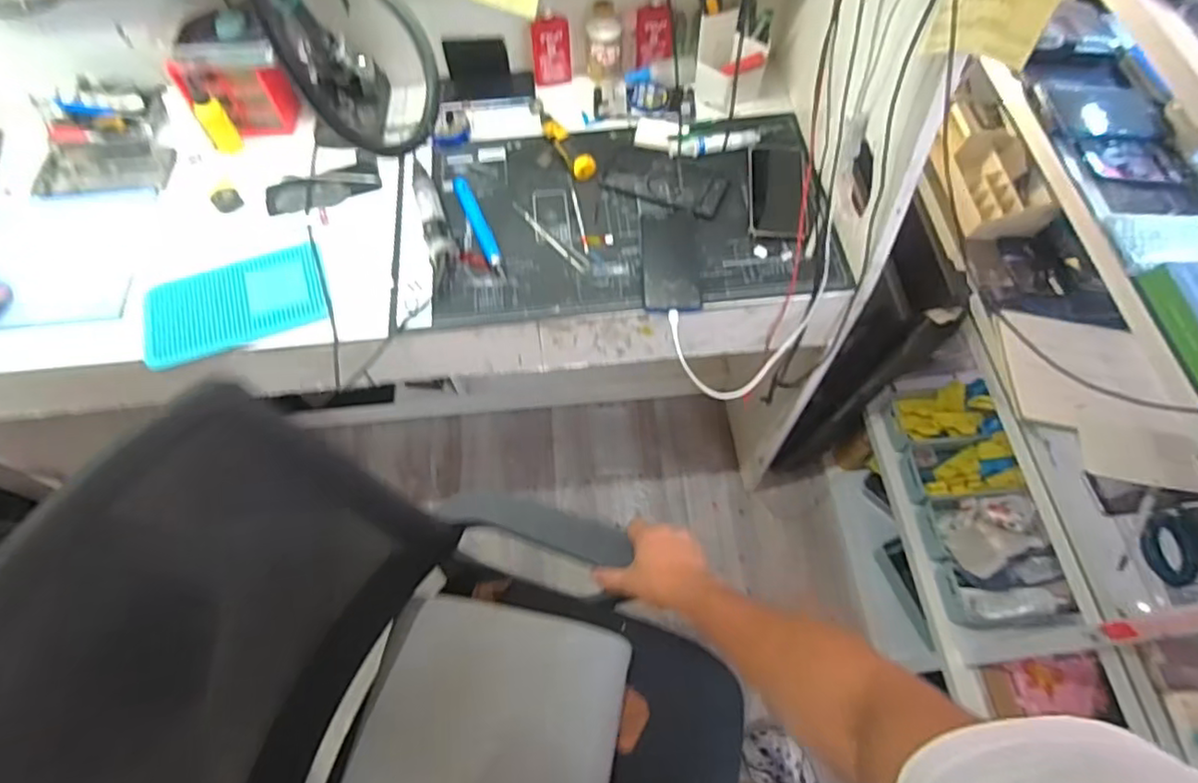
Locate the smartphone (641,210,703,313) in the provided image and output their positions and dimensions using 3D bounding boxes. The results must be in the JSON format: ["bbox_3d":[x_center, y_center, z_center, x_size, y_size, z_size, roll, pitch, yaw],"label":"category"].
[{"bbox_3d":[0.095,-0.176,0.833,0.073,0.013,0.164,-1,63,1],"label":"smartphone"}]

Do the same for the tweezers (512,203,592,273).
[{"bbox_3d":[-0.069,-0.210,0.857,0.152,0.004,0.022,40,70,19],"label":"tweezers"}]

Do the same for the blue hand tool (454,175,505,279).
[{"bbox_3d":[-0.161,-0.227,0.861,0.022,0.013,0.180,-23,65,-10],"label":"blue hand tool"}]

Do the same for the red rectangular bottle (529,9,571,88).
[{"bbox_3d":[-0.072,-0.519,0.952,0.057,0.099,0.024,-4,63,-1],"label":"red rectangular bottle"}]

